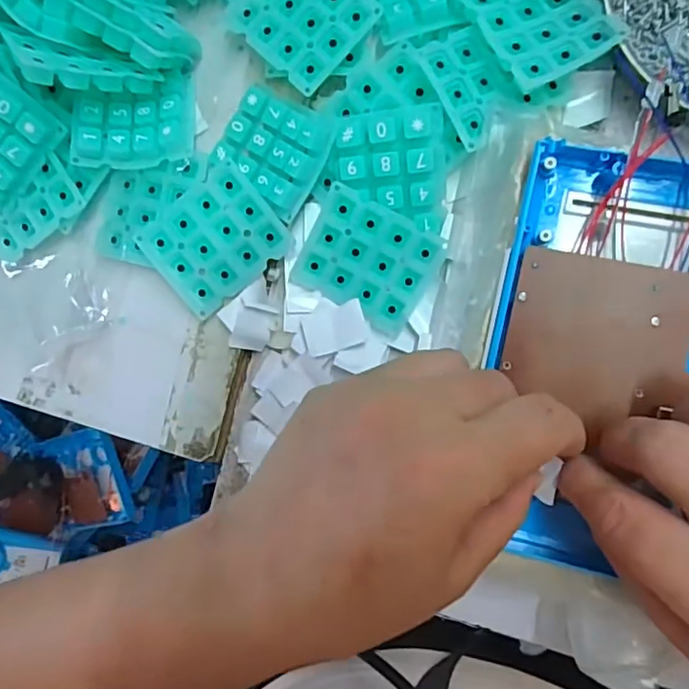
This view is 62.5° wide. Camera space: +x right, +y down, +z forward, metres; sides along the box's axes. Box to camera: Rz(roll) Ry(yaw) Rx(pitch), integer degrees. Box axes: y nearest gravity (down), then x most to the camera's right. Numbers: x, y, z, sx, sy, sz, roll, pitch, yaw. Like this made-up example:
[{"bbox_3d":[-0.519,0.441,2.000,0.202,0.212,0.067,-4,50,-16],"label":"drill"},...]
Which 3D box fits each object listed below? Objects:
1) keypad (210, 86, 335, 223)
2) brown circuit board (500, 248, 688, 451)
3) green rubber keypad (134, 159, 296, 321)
[{"bbox_3d":[-0.033,-0.093,0.264,0.054,0.008,0.045,40,101,16],"label":"keypad"},{"bbox_3d":[0.100,-0.002,0.224,0.067,0.006,0.063,11,93,8],"label":"brown circuit board"},{"bbox_3d":[-0.060,-0.049,0.270,0.060,0.015,0.048,-38,84,8],"label":"green rubber keypad"}]

